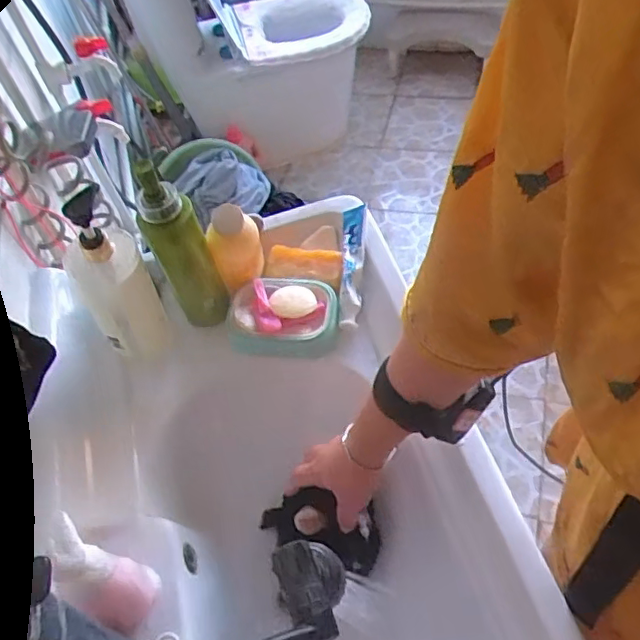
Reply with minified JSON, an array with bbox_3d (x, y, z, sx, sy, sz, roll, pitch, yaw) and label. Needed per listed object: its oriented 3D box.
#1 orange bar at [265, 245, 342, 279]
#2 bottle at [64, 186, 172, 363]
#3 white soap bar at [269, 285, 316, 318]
[{"bbox_3d":[-0.021,-0.077,0.773,0.097,0.009,0.051,0,56,5],"label":"orange bar"},{"bbox_3d":[-0.231,-0.041,0.658,0.083,0.220,0.066,-34,59,-17],"label":"bottle"},{"bbox_3d":[-0.034,-0.024,0.730,0.056,0.017,0.050,-11,56,-2],"label":"white soap bar"}]

